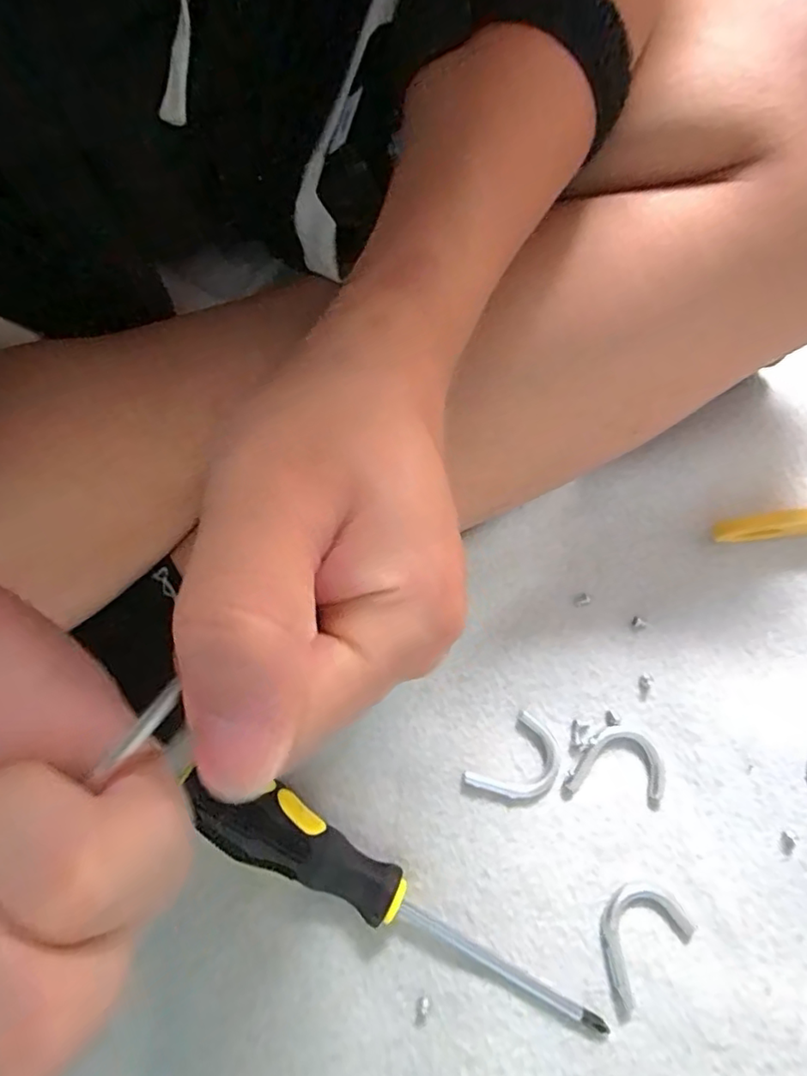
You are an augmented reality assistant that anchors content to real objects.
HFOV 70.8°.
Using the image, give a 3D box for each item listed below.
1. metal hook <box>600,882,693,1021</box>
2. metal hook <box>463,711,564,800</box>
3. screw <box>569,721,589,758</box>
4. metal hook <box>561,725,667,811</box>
[{"bbox_3d":[0.099,0.175,0.245,0.049,0.006,0.032,-43,77,-6],"label":"metal hook"},{"bbox_3d":[0.054,0.108,0.267,0.043,0.006,0.032,-44,77,-6],"label":"metal hook"},{"bbox_3d":[0.083,0.096,0.270,0.007,0.004,0.016,19,79,9],"label":"screw"},{"bbox_3d":[0.098,0.107,0.266,0.046,0.004,0.035,5,77,6],"label":"metal hook"}]

